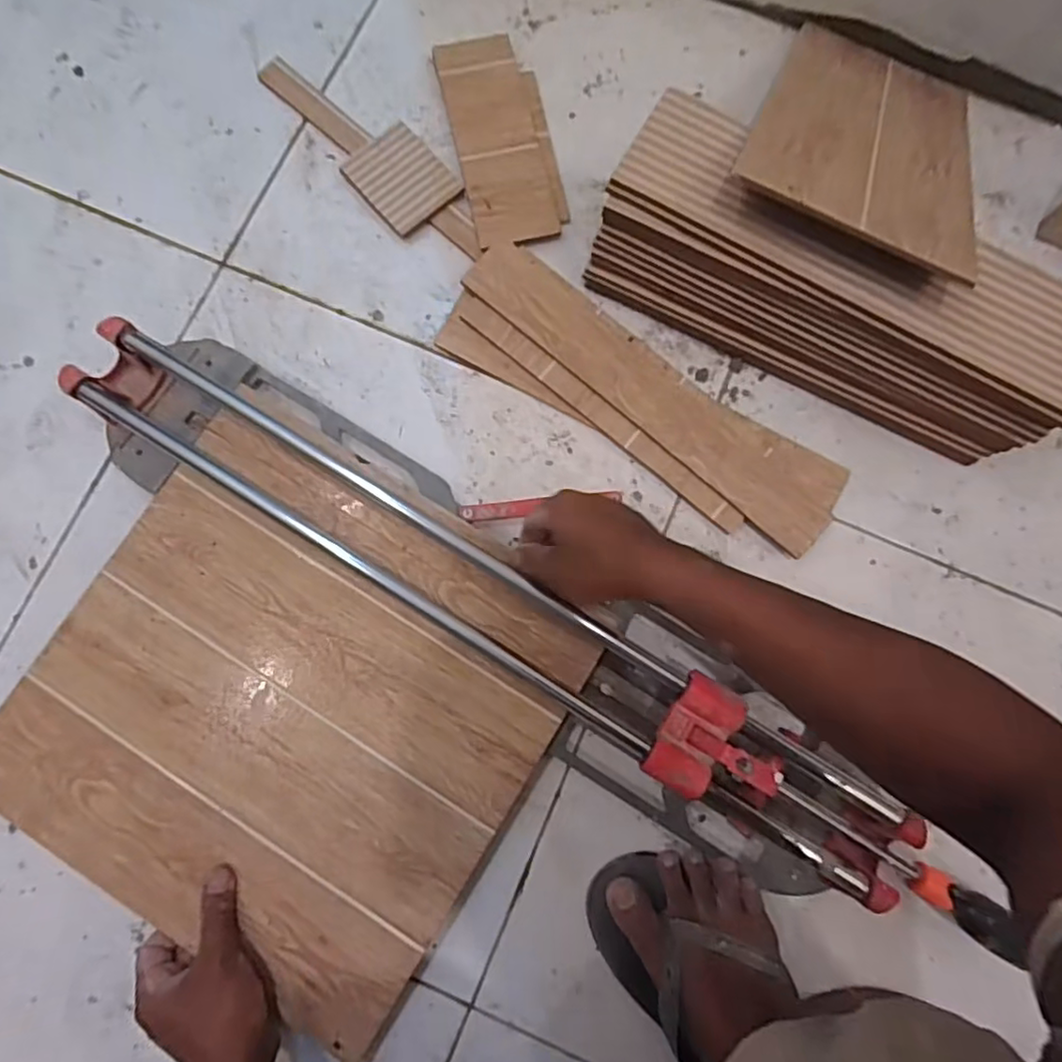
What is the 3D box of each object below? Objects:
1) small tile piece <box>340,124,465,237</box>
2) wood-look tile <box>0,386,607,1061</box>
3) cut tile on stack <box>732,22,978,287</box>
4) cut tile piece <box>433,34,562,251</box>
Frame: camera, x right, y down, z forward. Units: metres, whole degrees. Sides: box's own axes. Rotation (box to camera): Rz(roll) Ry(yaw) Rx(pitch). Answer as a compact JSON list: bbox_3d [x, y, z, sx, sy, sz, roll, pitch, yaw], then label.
[{"bbox_3d":[-0.127,-0.344,0.625,0.080,0.004,0.097,-39,85,-1],"label":"small tile piece"},{"bbox_3d":[-0.194,0.139,0.527,0.397,0.016,0.391,33,81,5],"label":"wood-look tile"},{"bbox_3d":[0.296,-0.349,0.552,0.181,0.006,0.388,26,54,3],"label":"cut tile on stack"},{"bbox_3d":[-0.035,-0.393,0.637,0.080,0.012,0.242,-13,78,-2],"label":"cut tile piece"}]

